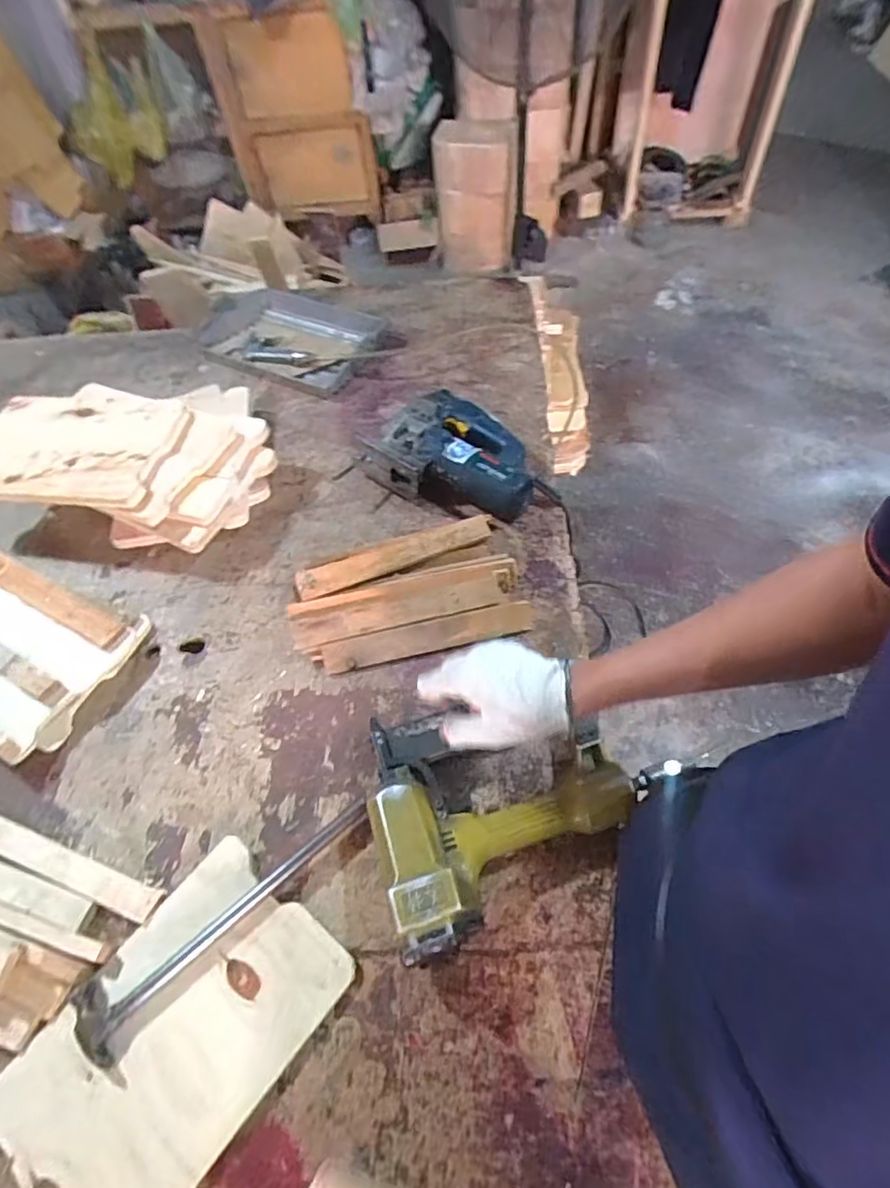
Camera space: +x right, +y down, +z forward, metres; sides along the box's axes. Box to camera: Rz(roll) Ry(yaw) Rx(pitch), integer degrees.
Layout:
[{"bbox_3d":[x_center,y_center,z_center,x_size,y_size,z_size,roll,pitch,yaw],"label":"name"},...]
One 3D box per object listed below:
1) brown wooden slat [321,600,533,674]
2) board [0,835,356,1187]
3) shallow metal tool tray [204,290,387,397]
[{"bbox_3d":[-0.019,0.050,0.723,0.255,0.009,0.040,-12,91,-4],"label":"brown wooden slat"},{"bbox_3d":[-0.235,0.381,0.516,0.180,0.012,0.274,35,63,20],"label":"board"},{"bbox_3d":[-0.294,-0.475,1.102,0.361,0.050,0.220,20,52,19],"label":"shallow metal tool tray"}]

